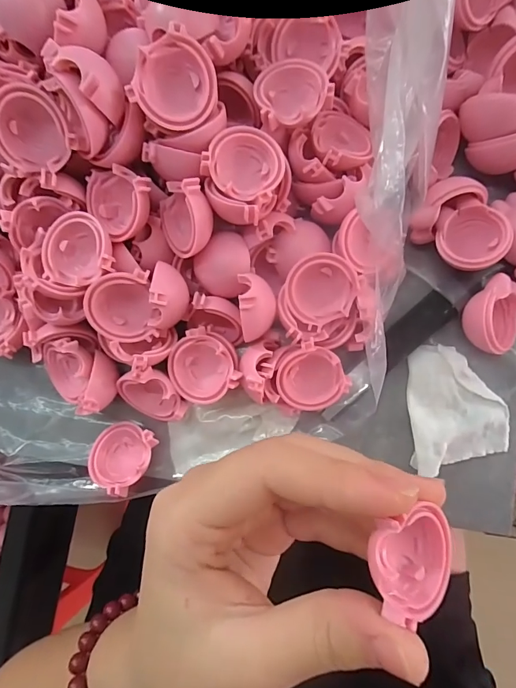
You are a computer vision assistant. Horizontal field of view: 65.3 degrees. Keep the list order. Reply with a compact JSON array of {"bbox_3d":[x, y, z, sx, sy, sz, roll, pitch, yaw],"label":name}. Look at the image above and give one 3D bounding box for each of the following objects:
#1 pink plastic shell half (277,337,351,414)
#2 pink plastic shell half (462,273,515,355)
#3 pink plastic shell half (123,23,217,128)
[{"bbox_3d":[0.022,0.015,0.178,0.031,0.014,0.031,-4,107,-13],"label":"pink plastic shell half"},{"bbox_3d":[0.106,-0.013,0.179,0.026,0.016,0.033,-14,87,0],"label":"pink plastic shell half"},{"bbox_3d":[-0.031,-0.095,0.149,0.031,0.010,0.029,-41,113,6],"label":"pink plastic shell half"}]

